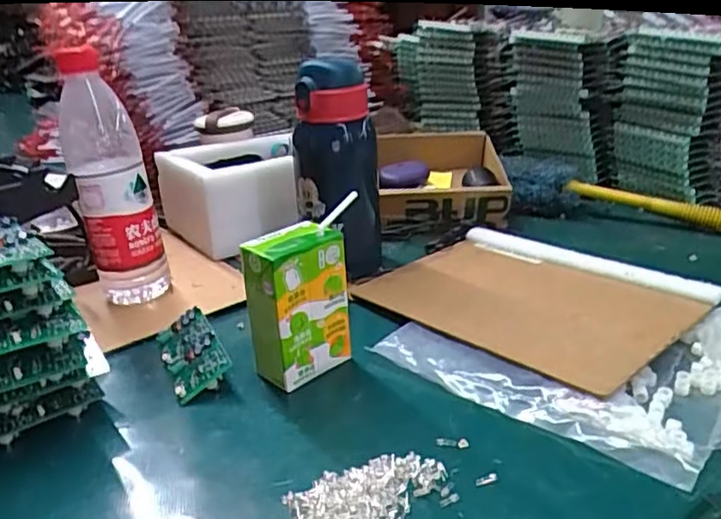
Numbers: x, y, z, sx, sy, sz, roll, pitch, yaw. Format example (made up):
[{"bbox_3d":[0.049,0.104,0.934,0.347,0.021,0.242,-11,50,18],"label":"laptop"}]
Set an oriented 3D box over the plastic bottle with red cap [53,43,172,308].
[{"bbox_3d":[-0.225,-0.065,0.578,0.061,0.228,0.060,-16,27,-22],"label":"plastic bottle with red cap"}]

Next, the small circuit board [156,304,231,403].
[{"bbox_3d":[-0.134,0.073,0.506,0.044,0.010,0.092,-38,37,-9],"label":"small circuit board"}]

